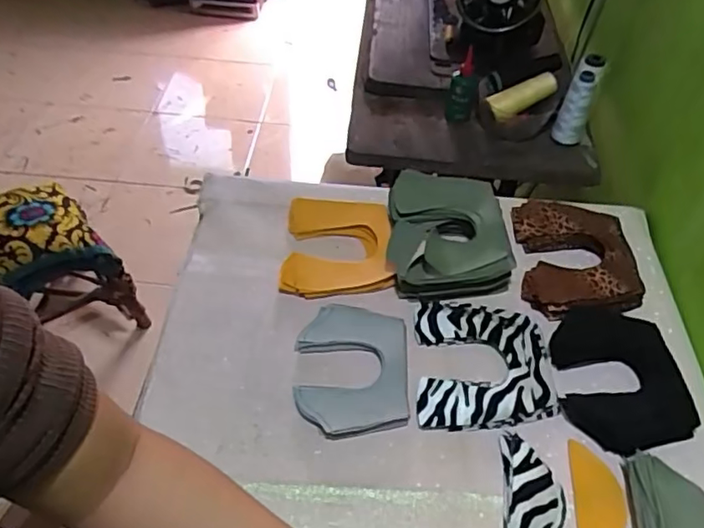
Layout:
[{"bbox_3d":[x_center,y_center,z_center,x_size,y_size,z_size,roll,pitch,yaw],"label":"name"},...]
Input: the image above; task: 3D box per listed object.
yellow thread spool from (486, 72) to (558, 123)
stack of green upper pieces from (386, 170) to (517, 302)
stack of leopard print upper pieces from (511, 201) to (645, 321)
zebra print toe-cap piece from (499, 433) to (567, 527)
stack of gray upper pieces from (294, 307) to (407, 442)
[{"bbox_3d":[0.265,-0.258,0.924,0.117,0.042,0.034,-26,50,-4],"label":"yellow thread spool"},{"bbox_3d":[0.119,-0.035,0.744,0.143,0.068,0.164,1,48,-3],"label":"stack of green upper pieces"},{"bbox_3d":[0.281,-0.011,0.751,0.137,0.035,0.172,1,48,-3],"label":"stack of leopard print upper pieces"},{"bbox_3d":[0.170,0.217,0.555,0.055,0.012,0.117,8,48,3],"label":"zebra print toe-cap piece"},{"bbox_3d":[0.000,0.106,0.634,0.116,0.013,0.159,3,48,-2],"label":"stack of gray upper pieces"}]

